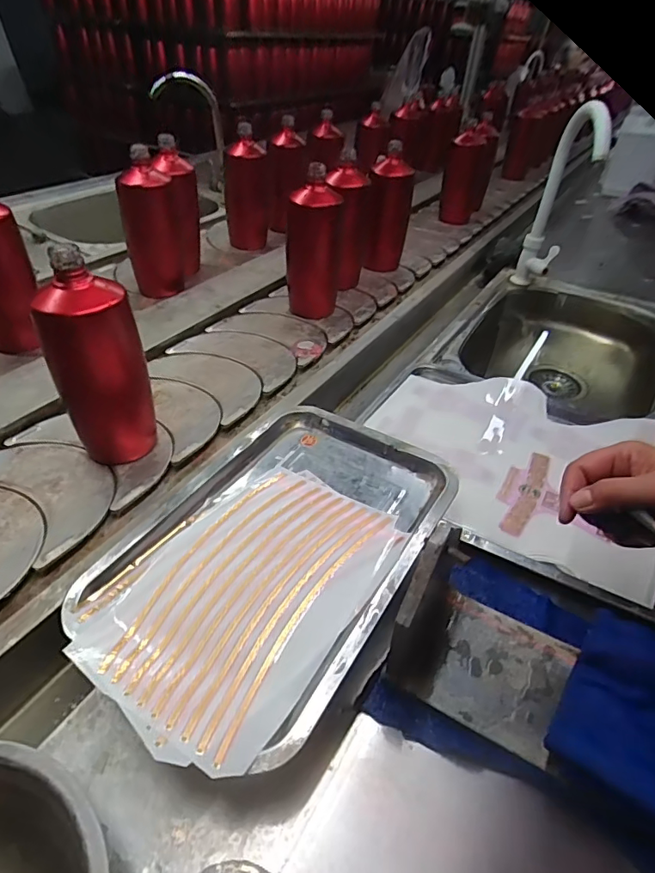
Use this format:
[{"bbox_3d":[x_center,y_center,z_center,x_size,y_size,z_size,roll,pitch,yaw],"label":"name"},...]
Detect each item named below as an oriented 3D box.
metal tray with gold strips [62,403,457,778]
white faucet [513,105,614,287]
[{"bbox_3d":[-0.041,0.086,0.406,0.202,0.023,0.307,23,44,23],"label":"metal tray with gold strips"},{"bbox_3d":[0.386,-0.386,0.826,0.078,0.274,0.146,16,41,15],"label":"white faucet"}]

